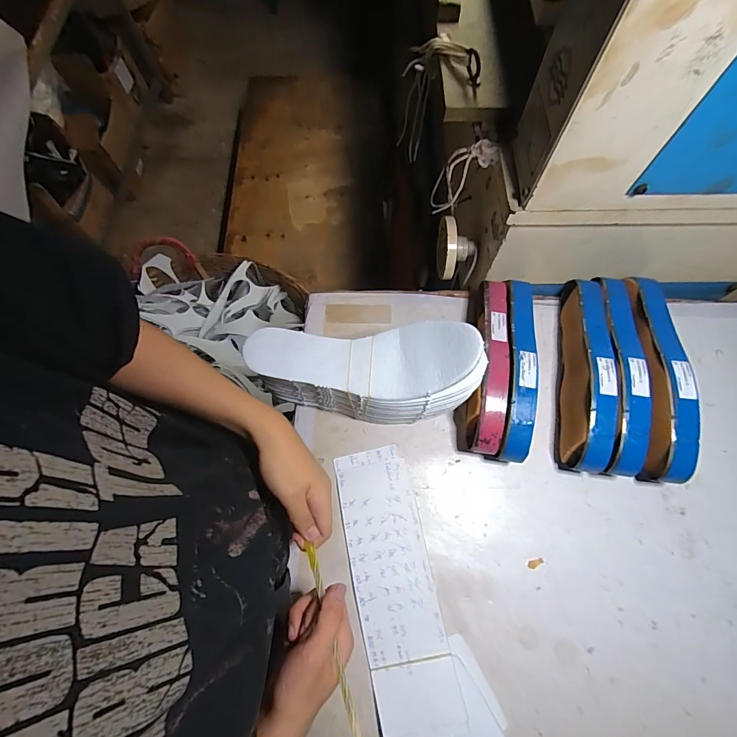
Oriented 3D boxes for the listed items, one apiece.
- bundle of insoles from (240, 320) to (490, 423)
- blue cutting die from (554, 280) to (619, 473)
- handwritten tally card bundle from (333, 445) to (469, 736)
[{"bbox_3d":[-0.007,0.011,0.480,0.261,0.168,0.093,1,70,1],"label":"bundle of insoles"},{"bbox_3d":[0.289,-0.003,0.523,0.044,0.093,0.273,9,71,3],"label":"blue cutting die"},{"bbox_3d":[0.030,0.259,0.470,0.096,0.016,0.312,-11,71,-4],"label":"handwritten tally card bundle"}]

